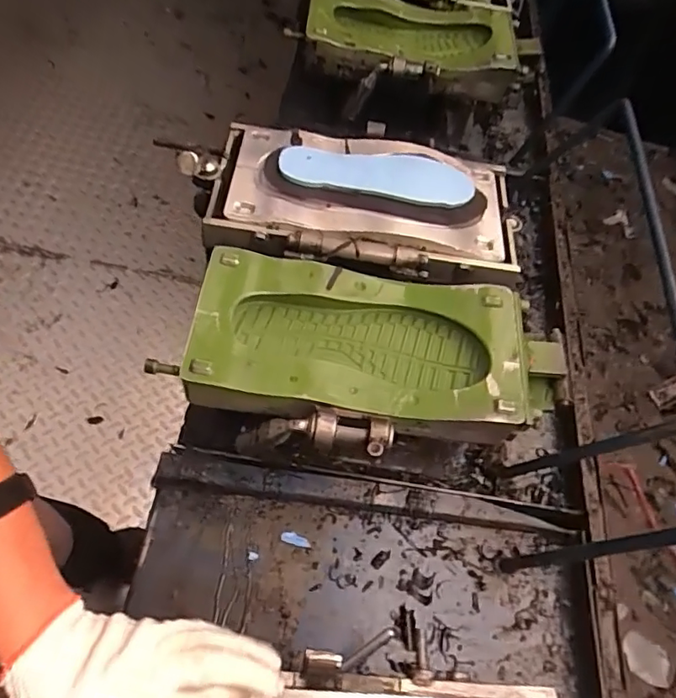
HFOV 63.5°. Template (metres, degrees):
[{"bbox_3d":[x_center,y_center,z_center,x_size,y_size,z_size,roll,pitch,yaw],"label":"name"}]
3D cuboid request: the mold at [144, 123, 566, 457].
[{"bbox_3d":[0.037,-0.092,0.622,0.388,0.079,0.418,0,57,-5],"label":"mold"}]

